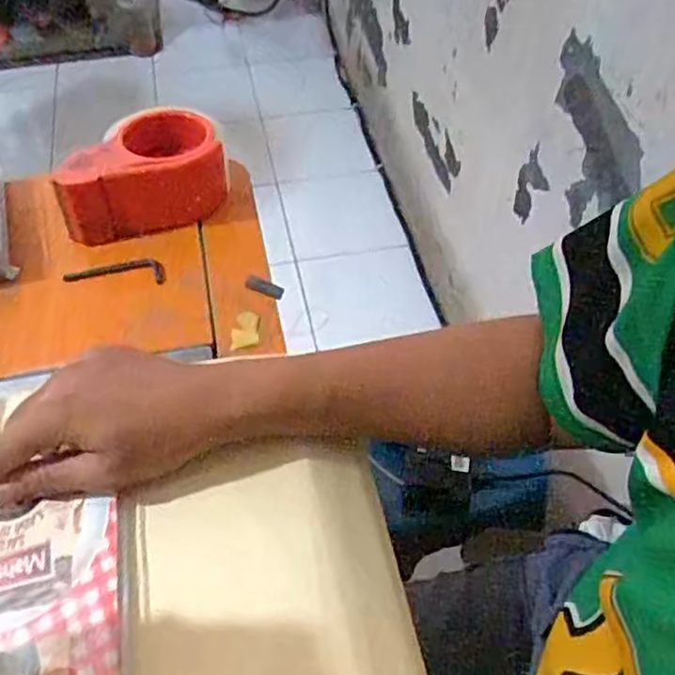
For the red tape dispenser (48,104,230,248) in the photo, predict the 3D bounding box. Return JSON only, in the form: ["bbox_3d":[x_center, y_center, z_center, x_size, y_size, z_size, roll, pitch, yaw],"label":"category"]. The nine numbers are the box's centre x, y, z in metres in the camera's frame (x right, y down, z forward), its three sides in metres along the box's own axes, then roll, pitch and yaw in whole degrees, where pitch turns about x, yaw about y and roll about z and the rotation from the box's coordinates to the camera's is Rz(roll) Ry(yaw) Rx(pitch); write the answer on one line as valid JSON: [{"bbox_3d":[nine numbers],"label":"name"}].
[{"bbox_3d":[-0.160,-0.145,0.566,0.131,0.061,0.106,-11,53,-10],"label":"red tape dispenser"}]

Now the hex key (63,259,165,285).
[{"bbox_3d":[-0.175,-0.052,0.541,0.076,0.009,0.020,0,52,-1],"label":"hex key"}]

